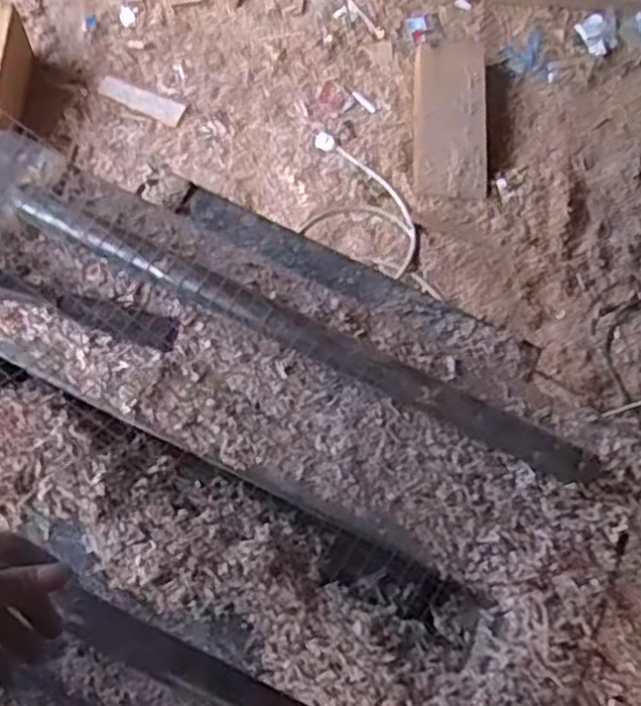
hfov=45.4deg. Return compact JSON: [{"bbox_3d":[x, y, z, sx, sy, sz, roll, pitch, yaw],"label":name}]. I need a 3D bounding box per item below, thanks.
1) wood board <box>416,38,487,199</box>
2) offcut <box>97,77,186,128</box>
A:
[{"bbox_3d":[0.288,-0.523,1.689,0.152,0.040,0.438,5,69,-1],"label":"wood board"},{"bbox_3d":[-0.391,-0.552,1.670,0.194,0.012,0.060,24,70,6],"label":"offcut"}]

